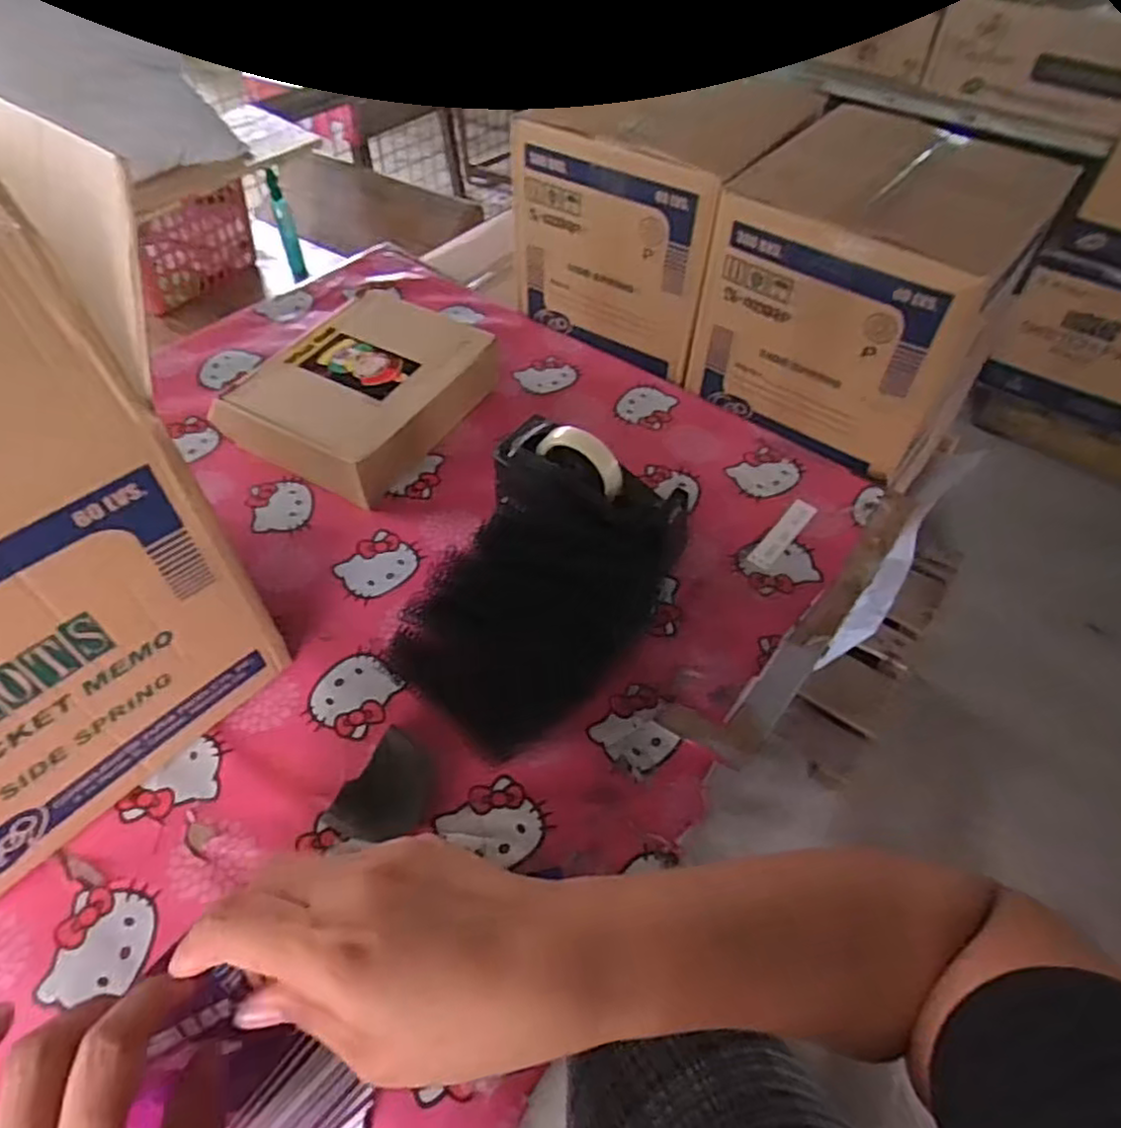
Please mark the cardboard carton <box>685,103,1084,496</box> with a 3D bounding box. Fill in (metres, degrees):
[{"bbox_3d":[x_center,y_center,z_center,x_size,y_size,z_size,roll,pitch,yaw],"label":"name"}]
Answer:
[{"bbox_3d":[0.358,-0.320,0.834,0.277,0.278,0.277,35,58,23],"label":"cardboard carton"}]

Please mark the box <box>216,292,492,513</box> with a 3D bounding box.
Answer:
[{"bbox_3d":[-0.239,-0.204,0.846,0.223,0.080,0.279,27,55,18],"label":"box"}]

